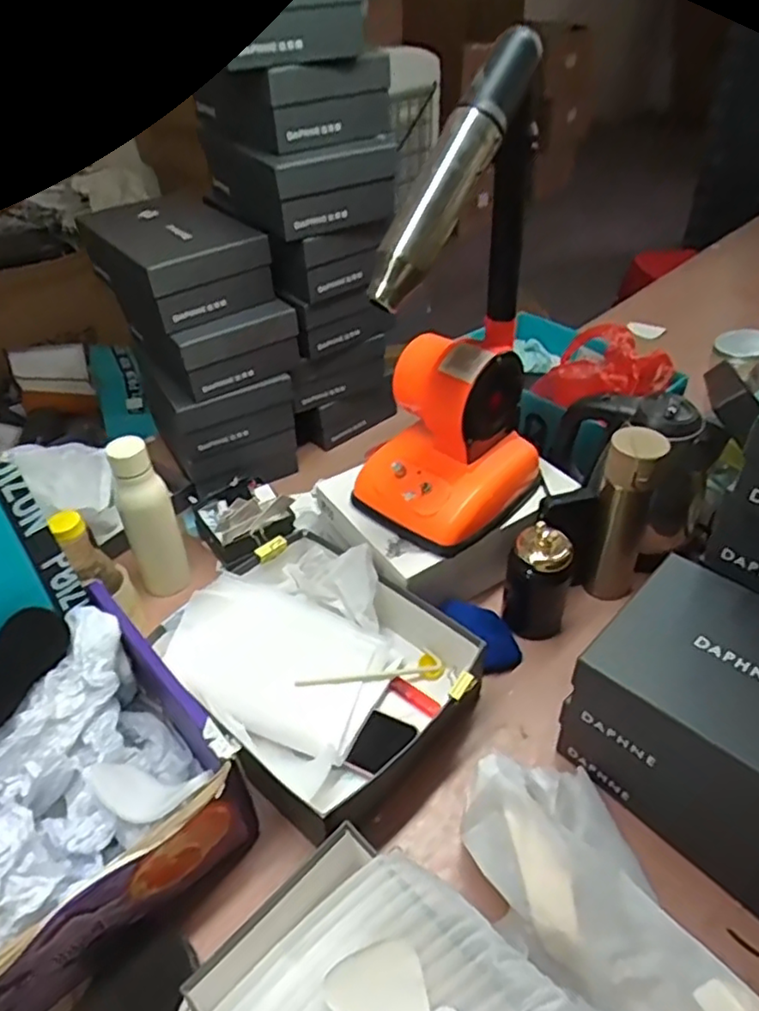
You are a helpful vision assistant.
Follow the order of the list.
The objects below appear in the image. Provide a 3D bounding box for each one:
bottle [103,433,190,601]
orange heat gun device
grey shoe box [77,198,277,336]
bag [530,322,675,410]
[{"bbox_3d":[-0.306,0.019,0.867,0.063,0.226,0.055,-20,44,-18],"label":"bottle"},{"bbox_3d":[0.076,-0.193,0.730,0.174,0.478,0.220,28,50,31],"label":"orange heat gun device"},{"bbox_3d":[-0.305,-0.372,0.983,0.183,0.094,0.262,-29,47,-26],"label":"grey shoe box"},{"bbox_3d":[0.342,-0.206,0.988,0.167,0.073,0.151,23,48,27],"label":"bag"}]

